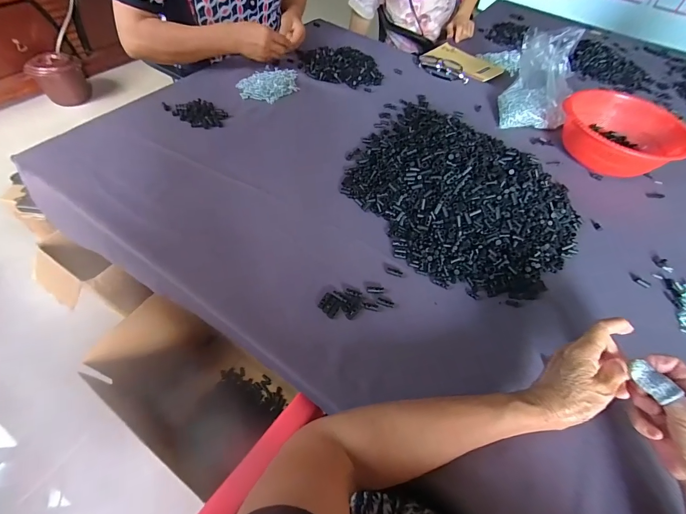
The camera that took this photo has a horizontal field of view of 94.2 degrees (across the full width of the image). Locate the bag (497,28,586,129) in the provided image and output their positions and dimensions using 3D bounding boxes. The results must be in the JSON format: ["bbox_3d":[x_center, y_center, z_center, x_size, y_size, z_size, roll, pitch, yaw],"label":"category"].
[{"bbox_3d":[0.430,-0.370,0.689,0.140,0.182,0.120,32,57,16],"label":"bag"}]

